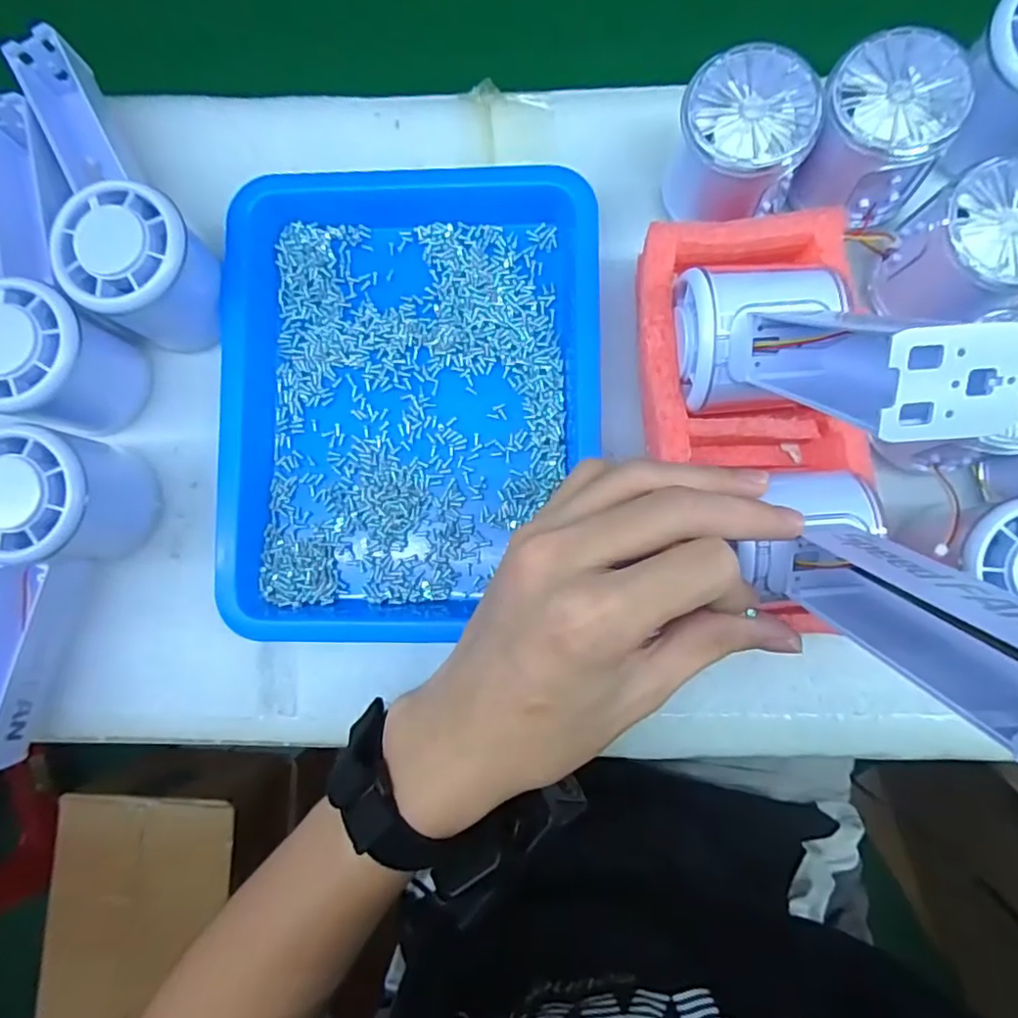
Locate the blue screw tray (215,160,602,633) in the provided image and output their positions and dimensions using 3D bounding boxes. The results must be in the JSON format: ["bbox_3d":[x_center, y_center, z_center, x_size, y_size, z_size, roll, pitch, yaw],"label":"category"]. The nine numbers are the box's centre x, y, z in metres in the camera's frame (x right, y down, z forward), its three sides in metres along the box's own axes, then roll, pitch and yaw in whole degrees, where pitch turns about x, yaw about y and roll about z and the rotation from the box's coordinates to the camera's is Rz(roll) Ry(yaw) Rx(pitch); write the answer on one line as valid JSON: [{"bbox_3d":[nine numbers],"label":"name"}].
[{"bbox_3d":[-0.046,-0.055,0.289,0.171,0.027,0.230,0,85,4],"label":"blue screw tray"}]

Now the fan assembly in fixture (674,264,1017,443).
[{"bbox_3d":[0.098,-0.053,0.199,0.056,0.135,0.054,-8,109,3],"label":"fan assembly in fixture"}]

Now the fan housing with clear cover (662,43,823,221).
[{"bbox_3d":[0.101,-0.160,0.271,0.055,0.053,0.050,0,86,3],"label":"fan housing with clear cover"}]

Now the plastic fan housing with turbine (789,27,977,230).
[{"bbox_3d":[0.160,-0.164,0.265,0.053,0.048,0.052,0,86,3],"label":"plastic fan housing with turbine"}]

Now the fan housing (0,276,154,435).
[{"bbox_3d":[-0.208,-0.067,0.282,0.052,0.062,0.055,21,86,6],"label":"fan housing"}]

